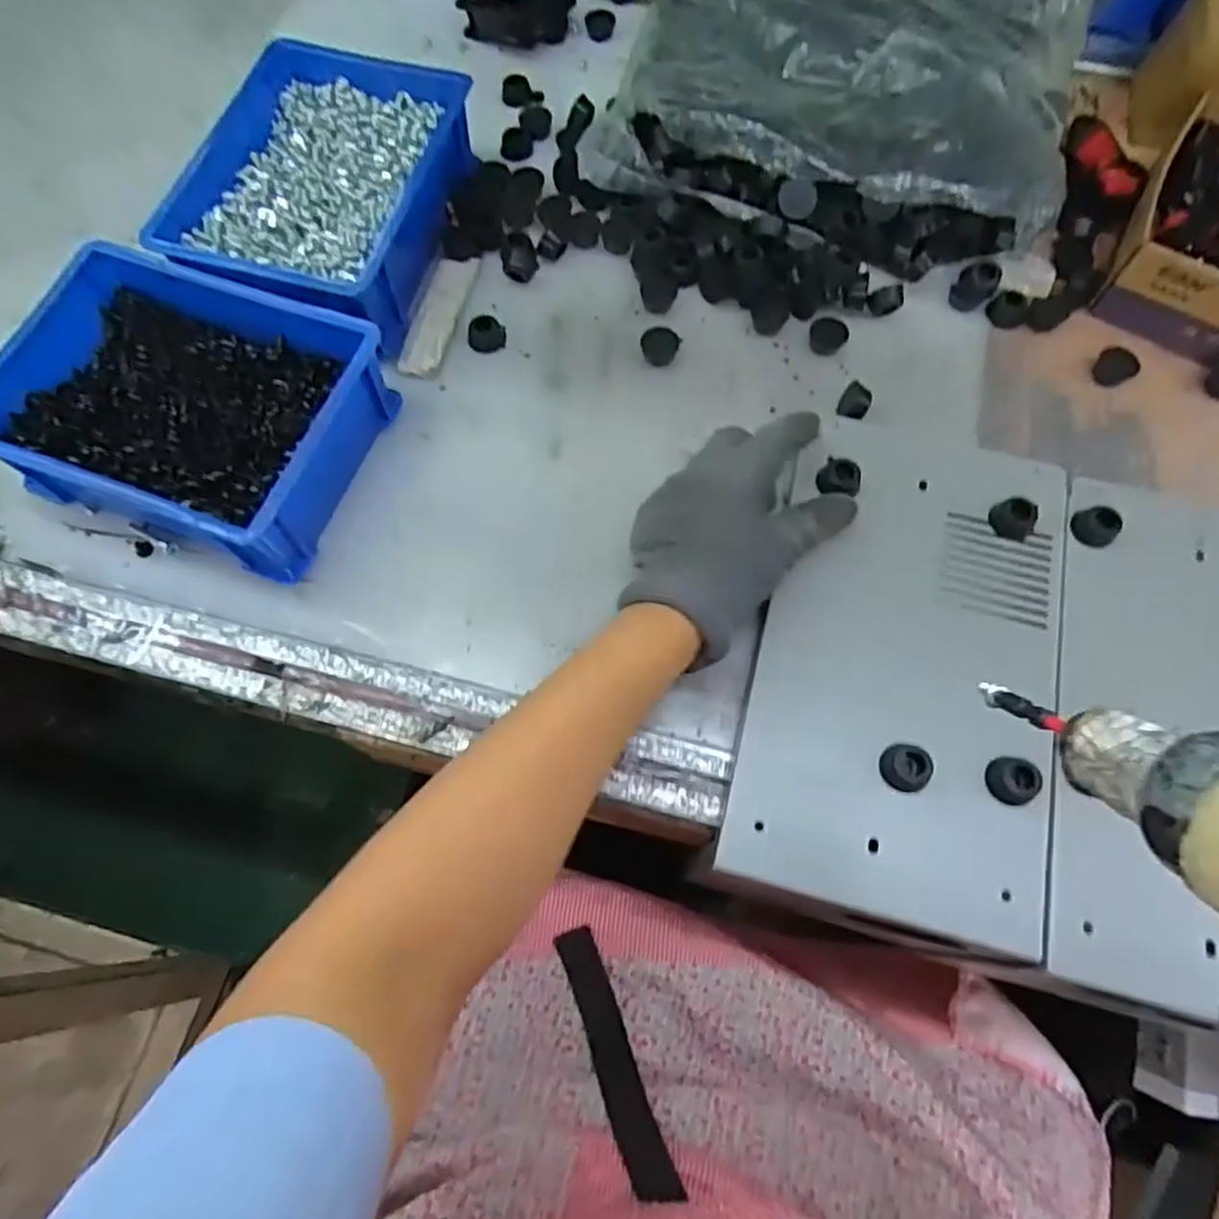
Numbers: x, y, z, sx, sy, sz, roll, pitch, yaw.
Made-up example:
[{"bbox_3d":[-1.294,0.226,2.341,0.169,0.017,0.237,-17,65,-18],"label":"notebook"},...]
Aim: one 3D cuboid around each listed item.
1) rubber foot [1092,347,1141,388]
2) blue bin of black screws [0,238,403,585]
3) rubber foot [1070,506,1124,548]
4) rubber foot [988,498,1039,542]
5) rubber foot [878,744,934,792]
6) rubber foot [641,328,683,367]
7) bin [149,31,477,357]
[{"bbox_3d":[0.323,-0.156,0.468,0.021,0.010,0.025,-43,75,-12],"label":"rubber foot"},{"bbox_3d":[-0.240,-0.116,0.428,0.190,0.066,0.145,21,73,9],"label":"blue bin of black screws"},{"bbox_3d":[0.275,-0.046,0.412,0.022,0.016,0.018,10,71,5],"label":"rubber foot"},{"bbox_3d":[0.233,-0.054,0.418,0.030,0.013,0.023,-38,74,-11],"label":"rubber foot"},{"bbox_3d":[0.147,0.078,0.363,0.024,0.008,0.022,-1,71,2],"label":"rubber foot"},{"bbox_3d":[0.032,-0.173,0.480,0.023,0.014,0.022,-1,71,2],"label":"rubber foot"},{"bbox_3d":[-0.189,-0.275,0.492,0.154,0.062,0.204,14,72,6],"label":"bin"}]

